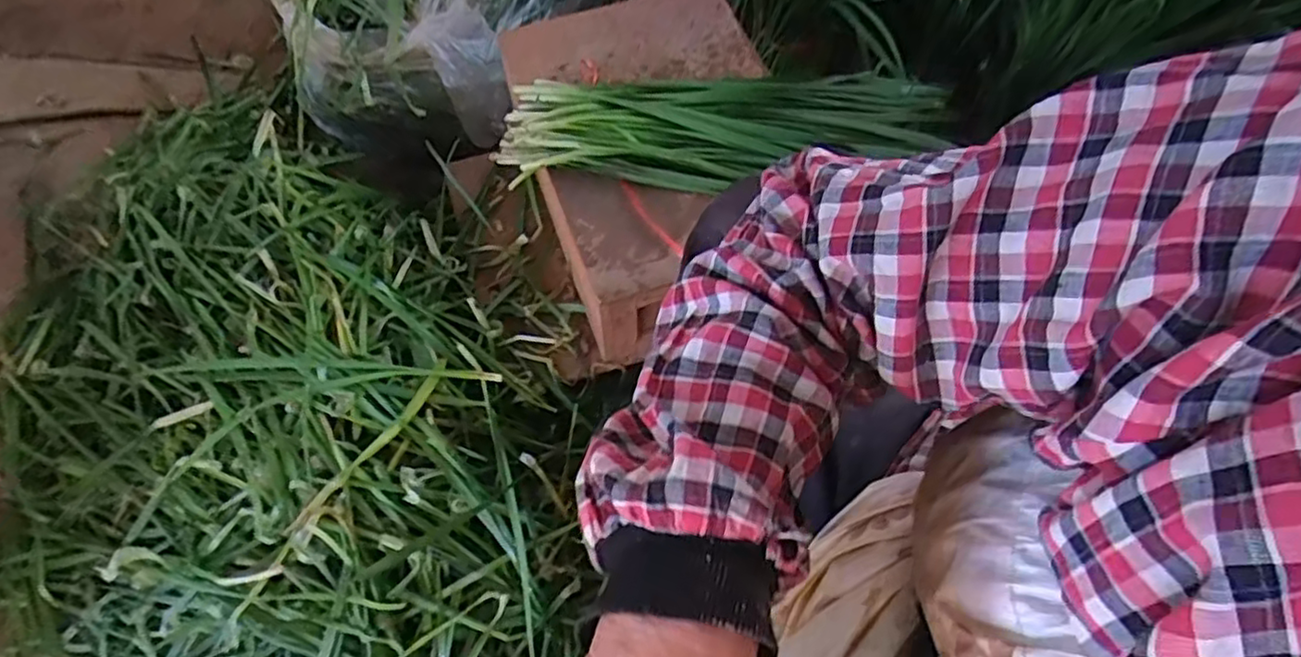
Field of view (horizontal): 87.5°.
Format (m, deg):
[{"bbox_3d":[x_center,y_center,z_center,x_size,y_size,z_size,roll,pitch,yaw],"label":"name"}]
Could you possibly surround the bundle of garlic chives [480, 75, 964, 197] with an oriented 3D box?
[{"bbox_3d":[0.085,-0.200,0.678,0.451,0.045,0.122,-4,64,-3],"label":"bundle of garlic chives"}]

